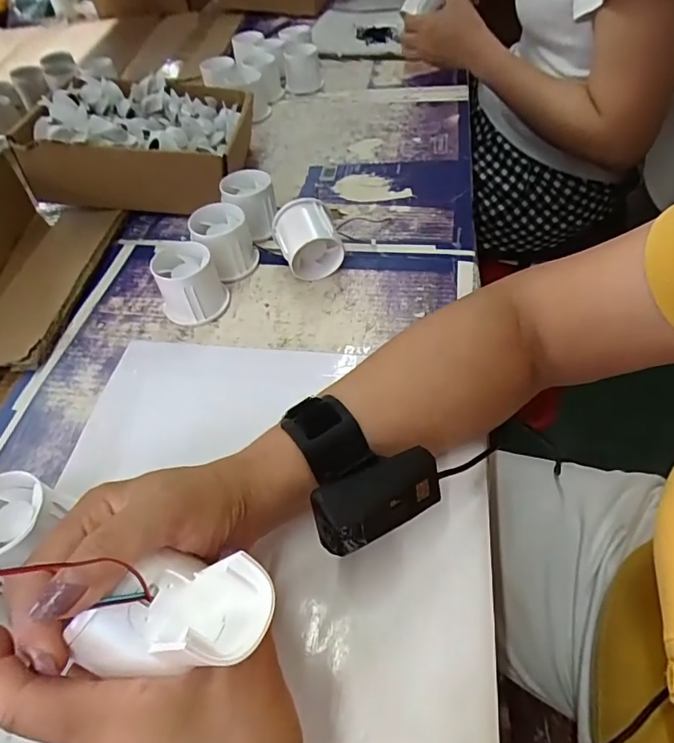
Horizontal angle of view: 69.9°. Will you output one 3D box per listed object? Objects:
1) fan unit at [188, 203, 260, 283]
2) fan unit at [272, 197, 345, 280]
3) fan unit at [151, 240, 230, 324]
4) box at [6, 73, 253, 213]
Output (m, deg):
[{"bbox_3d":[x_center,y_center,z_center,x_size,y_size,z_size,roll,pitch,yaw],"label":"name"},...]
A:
[{"bbox_3d":[-0.105,-0.121,0.455,0.055,0.052,0.050,-19,52,-9],"label":"fan unit"},{"bbox_3d":[-0.026,-0.119,0.445,0.053,0.059,0.053,-17,52,-7],"label":"fan unit"},{"bbox_3d":[-0.128,-0.076,0.421,0.053,0.050,0.052,-15,52,-6],"label":"fan unit"},{"bbox_3d":[-0.210,-0.261,0.547,0.210,0.100,0.190,-3,51,3],"label":"box"}]

